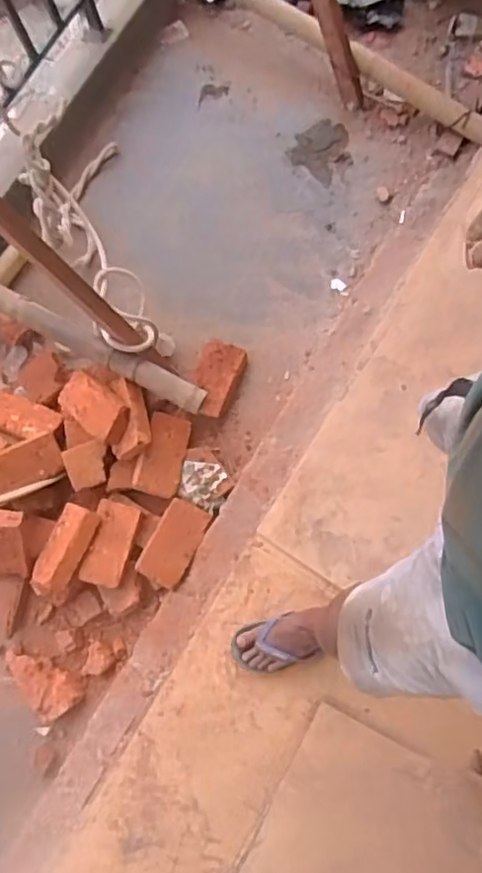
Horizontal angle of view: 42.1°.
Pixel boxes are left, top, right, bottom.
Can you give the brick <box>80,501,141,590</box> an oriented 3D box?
[{"bbox_3d":[-0.304,0.247,1.463,0.095,0.047,0.195,11,66,3],"label":"brick"}]

